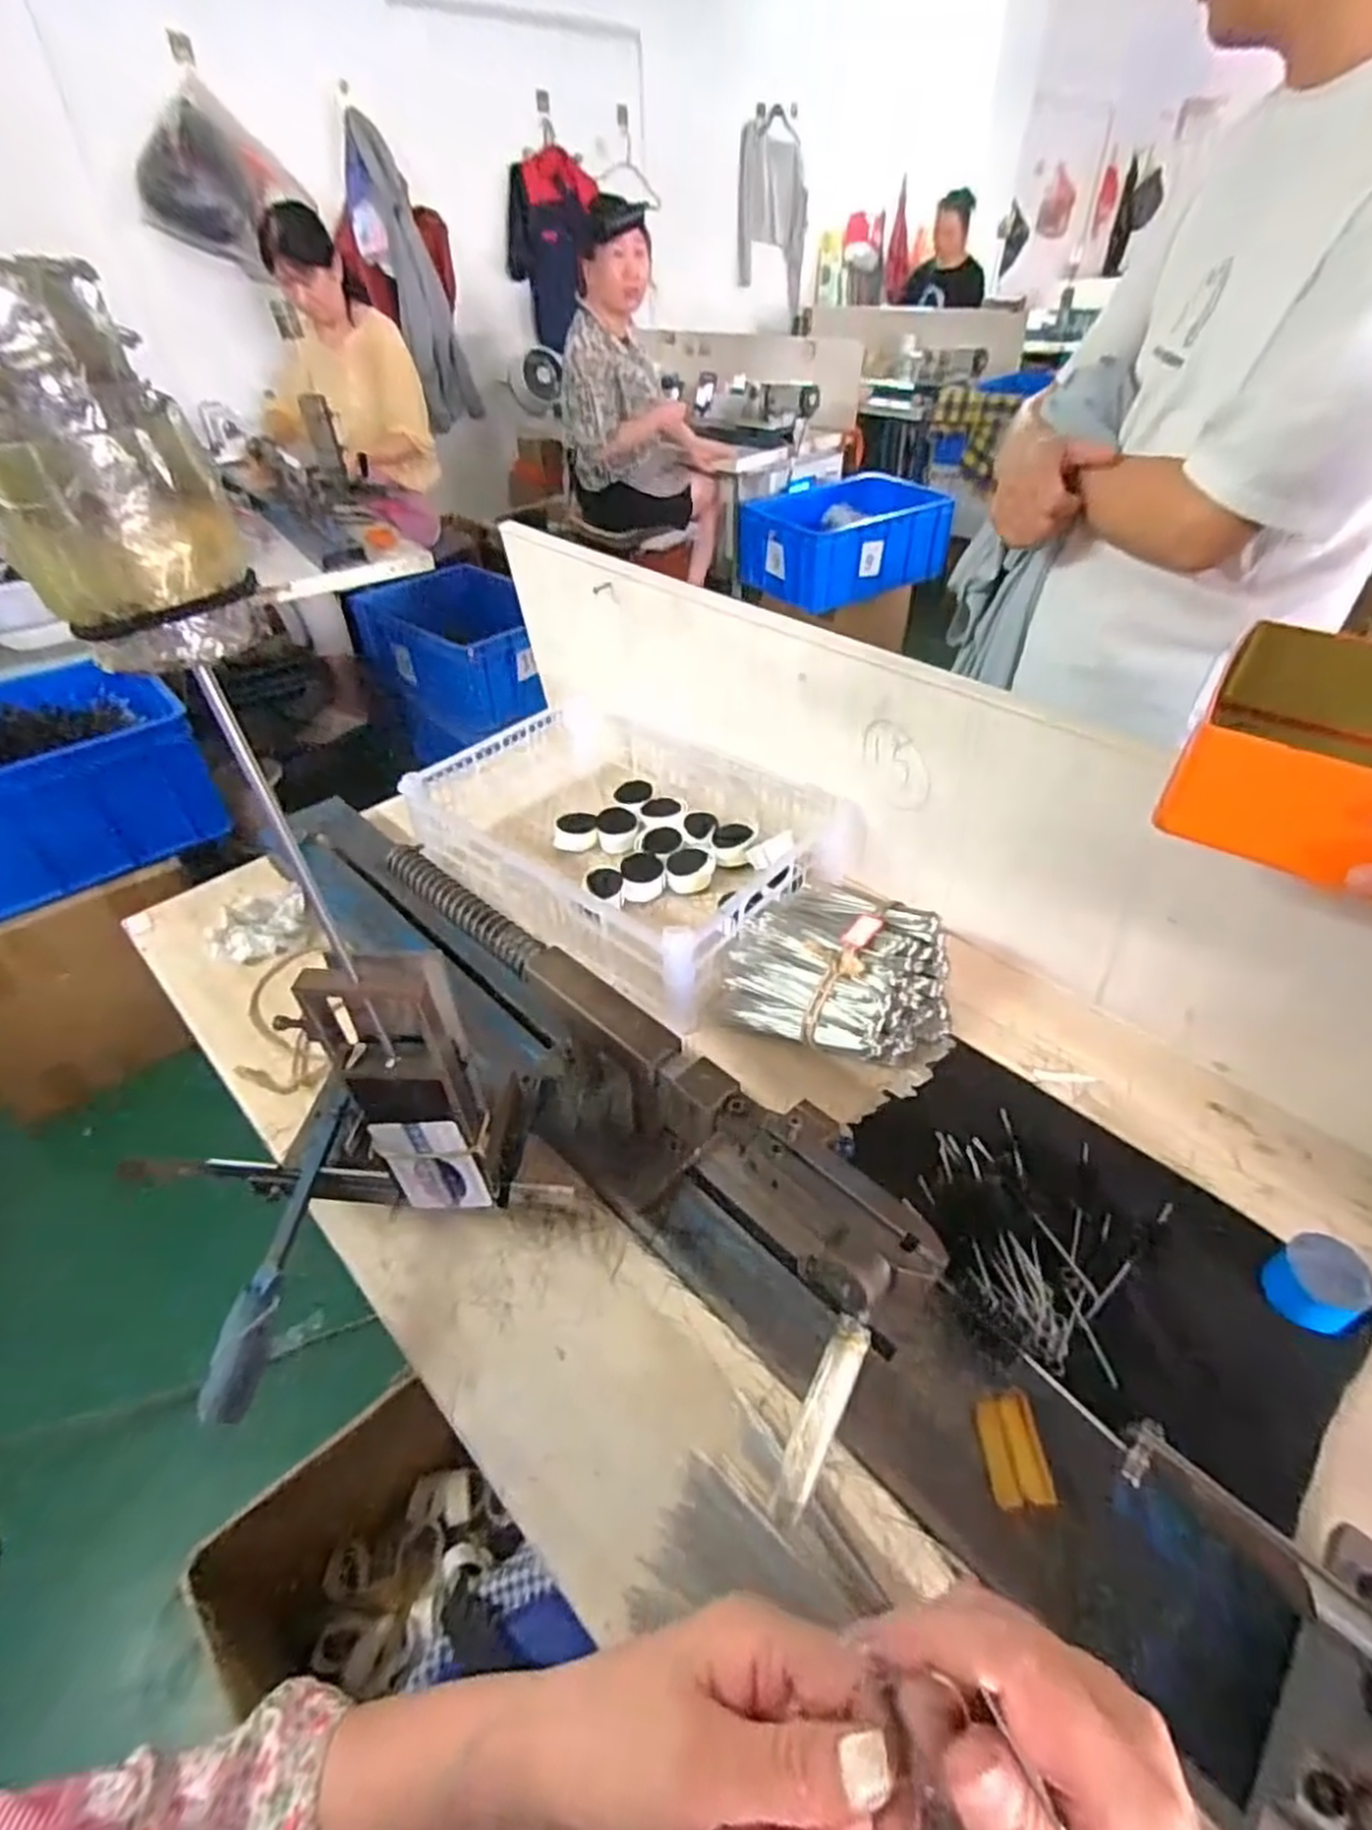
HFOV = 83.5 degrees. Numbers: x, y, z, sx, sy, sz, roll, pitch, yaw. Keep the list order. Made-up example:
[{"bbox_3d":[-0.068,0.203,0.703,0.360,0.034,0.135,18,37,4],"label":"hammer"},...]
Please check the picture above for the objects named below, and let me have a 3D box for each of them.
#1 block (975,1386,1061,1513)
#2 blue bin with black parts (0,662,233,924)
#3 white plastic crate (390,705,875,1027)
[{"bbox_3d":[0.179,0.292,0.421,0.031,0.013,0.052,0,41,2],"label":"block"},{"bbox_3d":[-1.221,-0.206,1.359,0.379,0.306,0.598,26,48,28],"label":"blue bin with black parts"},{"bbox_3d":[-0.085,-0.091,0.845,0.450,0.110,0.287,30,50,32],"label":"white plastic crate"}]

